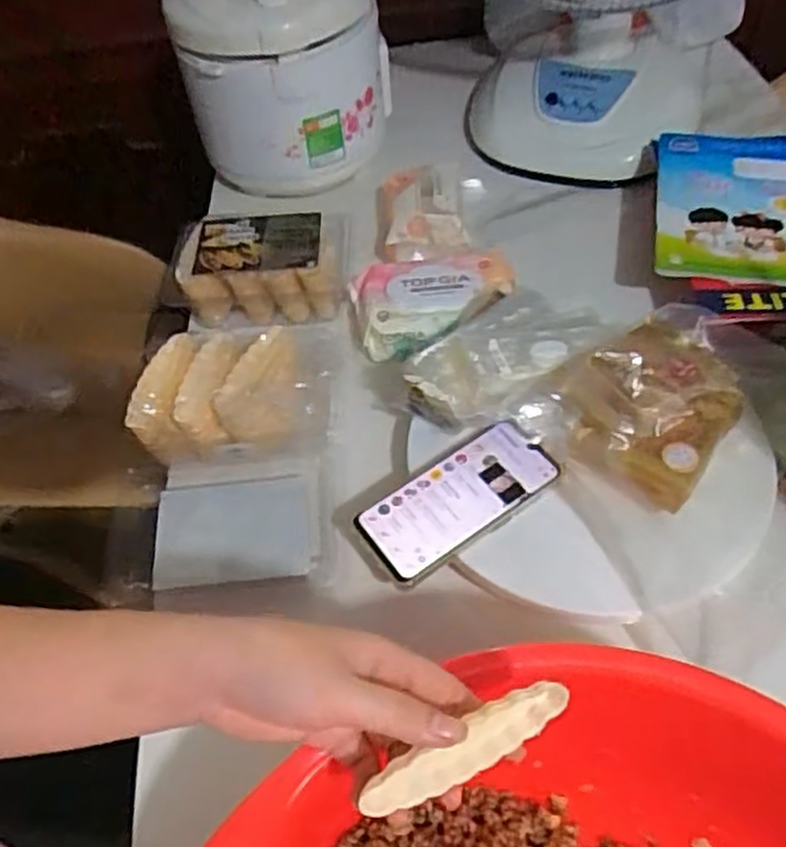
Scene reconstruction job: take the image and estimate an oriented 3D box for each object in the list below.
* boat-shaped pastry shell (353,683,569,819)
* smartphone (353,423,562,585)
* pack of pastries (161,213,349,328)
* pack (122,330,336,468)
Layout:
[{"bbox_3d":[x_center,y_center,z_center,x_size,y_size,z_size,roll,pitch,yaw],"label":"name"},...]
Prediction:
[{"bbox_3d":[0.034,0.152,0.356,0.105,0.033,0.017,-27,55,-7],"label":"boat-shaped pastry shell"},{"bbox_3d":[0.052,0.060,0.625,0.159,0.011,0.074,-34,57,-16],"label":"smartphone"},{"bbox_3d":[-0.140,-0.166,0.823,0.181,0.061,0.124,-6,52,1],"label":"pack of pastries"},{"bbox_3d":[-0.143,-0.033,0.712,0.175,0.056,0.125,-5,52,1],"label":"pack"}]

